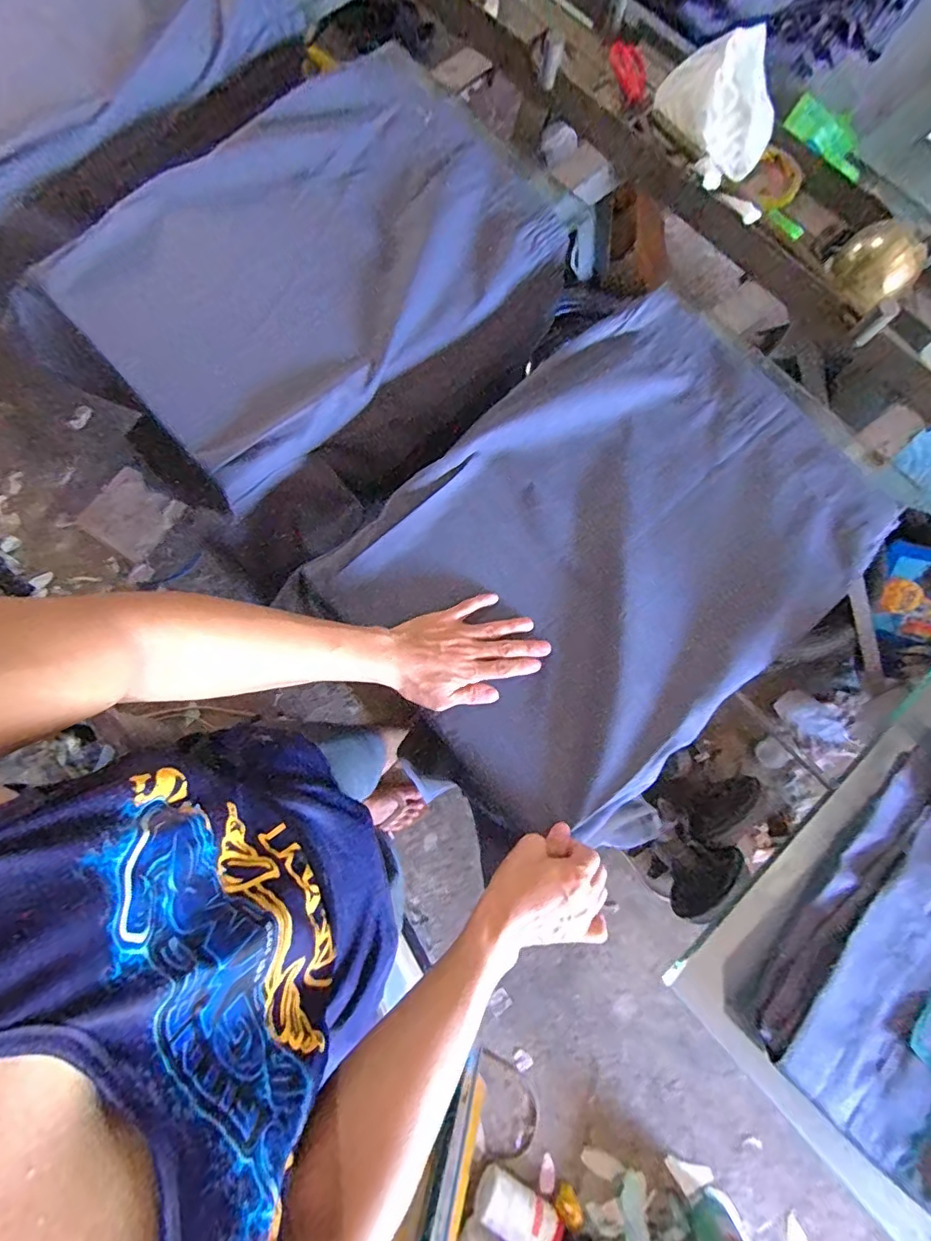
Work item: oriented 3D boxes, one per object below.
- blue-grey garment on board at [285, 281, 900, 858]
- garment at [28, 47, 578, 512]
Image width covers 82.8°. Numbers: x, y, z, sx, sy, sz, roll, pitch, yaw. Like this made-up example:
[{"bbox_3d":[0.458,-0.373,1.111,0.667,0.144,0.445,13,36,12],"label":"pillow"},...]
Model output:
[{"bbox_3d":[0.163,-0.086,0.612,0.586,0.035,0.424,-42,80,-10],"label":"blue-grey garment on board"},{"bbox_3d":[-0.211,-0.478,0.703,0.641,0.049,0.422,-43,80,-10],"label":"garment"}]

